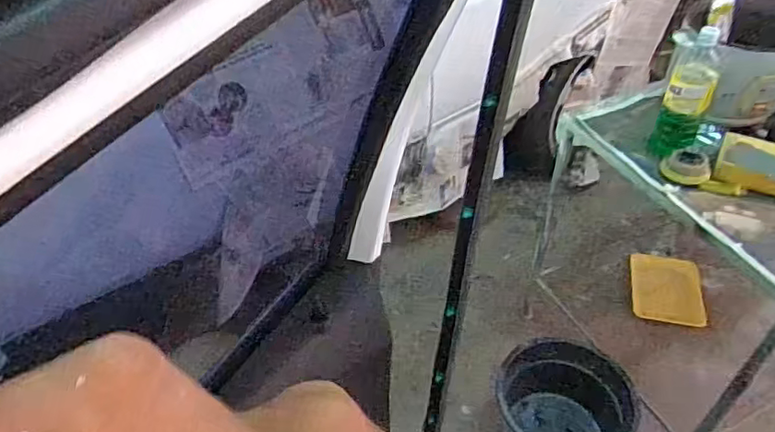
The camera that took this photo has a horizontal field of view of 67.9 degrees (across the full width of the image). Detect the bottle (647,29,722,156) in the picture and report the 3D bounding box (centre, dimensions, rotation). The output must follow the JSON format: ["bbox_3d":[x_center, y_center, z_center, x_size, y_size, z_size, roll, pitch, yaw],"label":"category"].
[{"bbox_3d":[0.599,-0.243,1.144,0.085,0.226,0.105,16,46,20],"label":"bottle"}]

